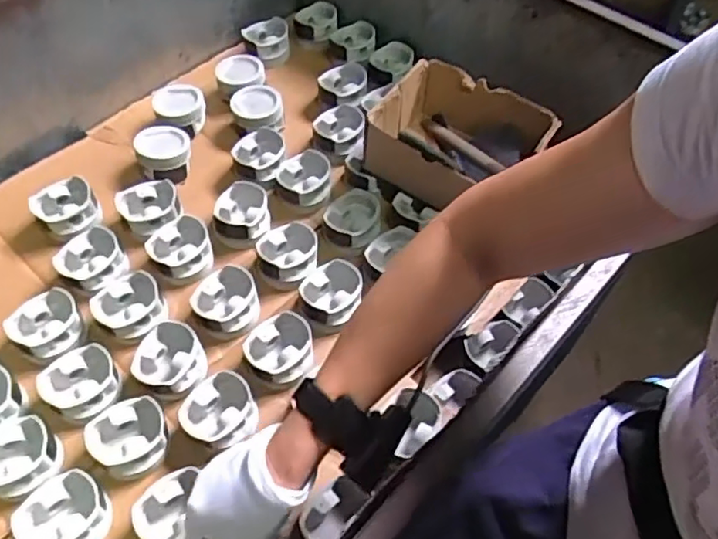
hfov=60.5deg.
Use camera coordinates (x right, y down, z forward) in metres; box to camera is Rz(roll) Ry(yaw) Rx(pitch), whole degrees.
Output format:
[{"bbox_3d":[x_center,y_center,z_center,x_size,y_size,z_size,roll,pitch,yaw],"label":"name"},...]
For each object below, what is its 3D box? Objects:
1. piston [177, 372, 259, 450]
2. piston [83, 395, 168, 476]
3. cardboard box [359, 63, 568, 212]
[{"bbox_3d":[-0.150,0.153,0.659,0.077,0.038,0.069,-32,61,-22],"label":"piston"},{"bbox_3d":[-0.240,0.176,0.646,0.079,0.039,0.072,-32,61,-22],"label":"piston"},{"bbox_3d":[0.123,-0.165,0.810,0.182,0.099,0.169,30,59,18],"label":"cardboard box"}]

